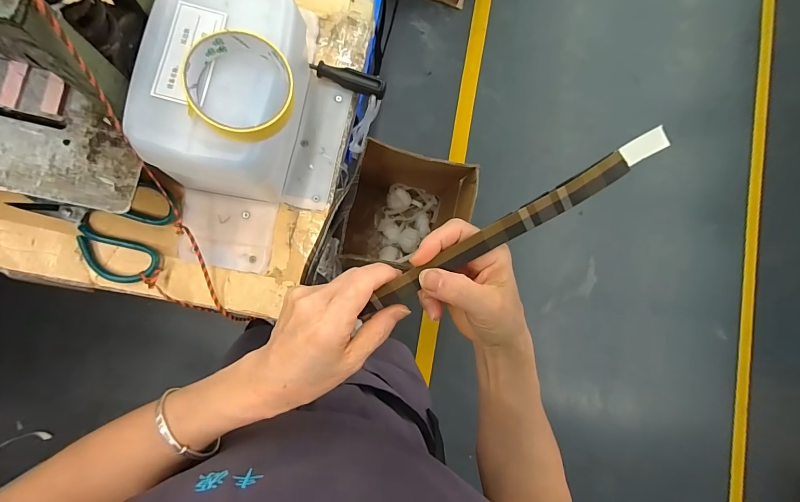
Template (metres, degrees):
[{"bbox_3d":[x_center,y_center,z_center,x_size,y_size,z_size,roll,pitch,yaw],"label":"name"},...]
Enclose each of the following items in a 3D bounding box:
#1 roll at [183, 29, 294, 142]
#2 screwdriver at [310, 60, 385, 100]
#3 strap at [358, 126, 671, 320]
[{"bbox_3d":[-0.131,-0.134,0.299,0.082,0.026,0.091,-18,89,-11],"label":"roll"},{"bbox_3d":[-0.065,-0.222,0.464,0.096,0.022,0.021,22,82,-8],"label":"screwdriver"},{"bbox_3d":[0.077,-0.018,0.246,0.230,0.015,0.016,-30,92,4],"label":"strap"}]

